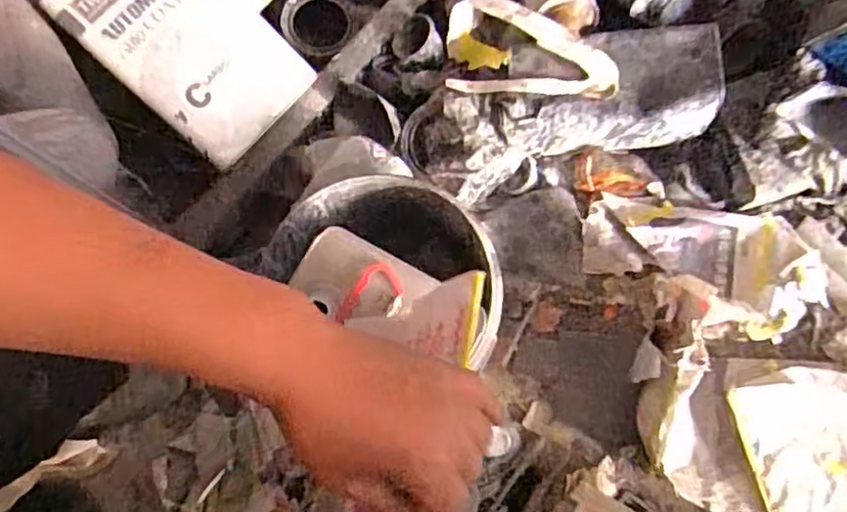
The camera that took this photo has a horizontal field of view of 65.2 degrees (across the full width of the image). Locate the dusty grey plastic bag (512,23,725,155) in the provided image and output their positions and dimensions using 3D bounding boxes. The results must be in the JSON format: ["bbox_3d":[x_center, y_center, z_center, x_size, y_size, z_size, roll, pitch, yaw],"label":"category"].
[{"bbox_3d":[0.239,-0.213,0.879,0.256,0.146,0.117,-4,75,1],"label":"dusty grey plastic bag"}]

